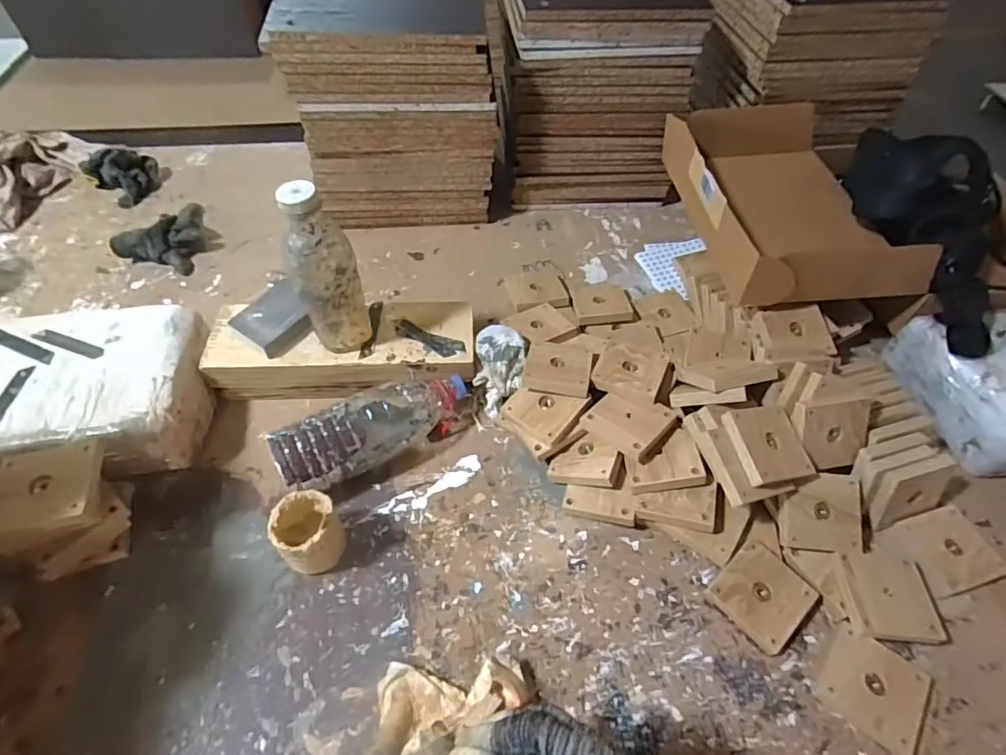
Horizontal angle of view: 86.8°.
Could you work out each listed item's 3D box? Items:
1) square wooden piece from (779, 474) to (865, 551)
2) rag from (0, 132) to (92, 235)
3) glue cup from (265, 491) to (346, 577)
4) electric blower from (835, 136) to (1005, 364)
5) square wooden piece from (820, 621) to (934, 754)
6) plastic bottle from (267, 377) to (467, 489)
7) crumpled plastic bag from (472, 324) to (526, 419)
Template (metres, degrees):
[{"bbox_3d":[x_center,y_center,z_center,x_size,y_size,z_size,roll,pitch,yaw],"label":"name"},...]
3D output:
[{"bbox_3d":[0.349,0.147,0.584,0.081,0.018,0.082,6,81,1],"label":"square wooden piece"},{"bbox_3d":[-0.839,-0.350,0.910,0.113,0.092,0.245,12,53,7],"label":"rag"},{"bbox_3d":[-0.203,0.164,0.559,0.063,0.074,0.064,1,52,-2],"label":"glue cup"},{"bbox_3d":[0.590,-0.195,0.719,0.149,0.110,0.352,-4,69,-6],"label":"electric blower"},{"bbox_3d":[0.354,0.294,0.502,0.085,0.014,0.082,32,58,21],"label":"square wooden piece"},{"bbox_3d":[-0.147,0.060,0.633,0.227,0.077,0.068,-26,58,-21],"label":"plastic bottle"},{"bbox_3d":[-0.005,-0.011,0.700,0.062,0.064,0.105,6,52,2],"label":"crumpled plastic bag"}]

